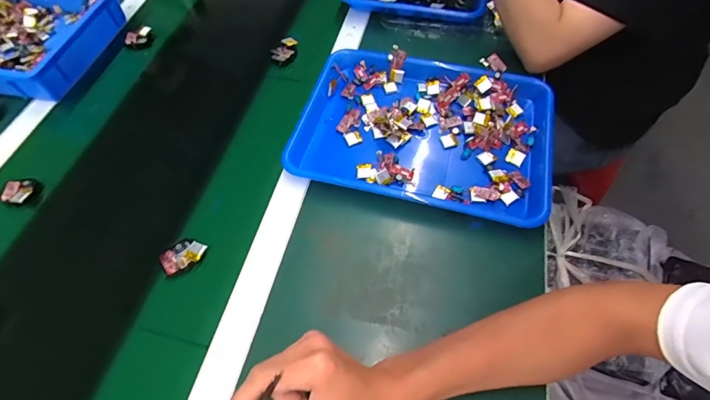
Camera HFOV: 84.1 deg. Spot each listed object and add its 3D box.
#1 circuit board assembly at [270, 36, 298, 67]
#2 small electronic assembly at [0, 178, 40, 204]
[{"bbox_3d":[-0.117,-0.248,0.654,0.042,0.015,0.056,-5,57,1],"label":"circuit board assembly"},{"bbox_3d":[-0.452,-0.014,0.529,0.042,0.011,0.039,-2,57,3],"label":"small electronic assembly"}]

